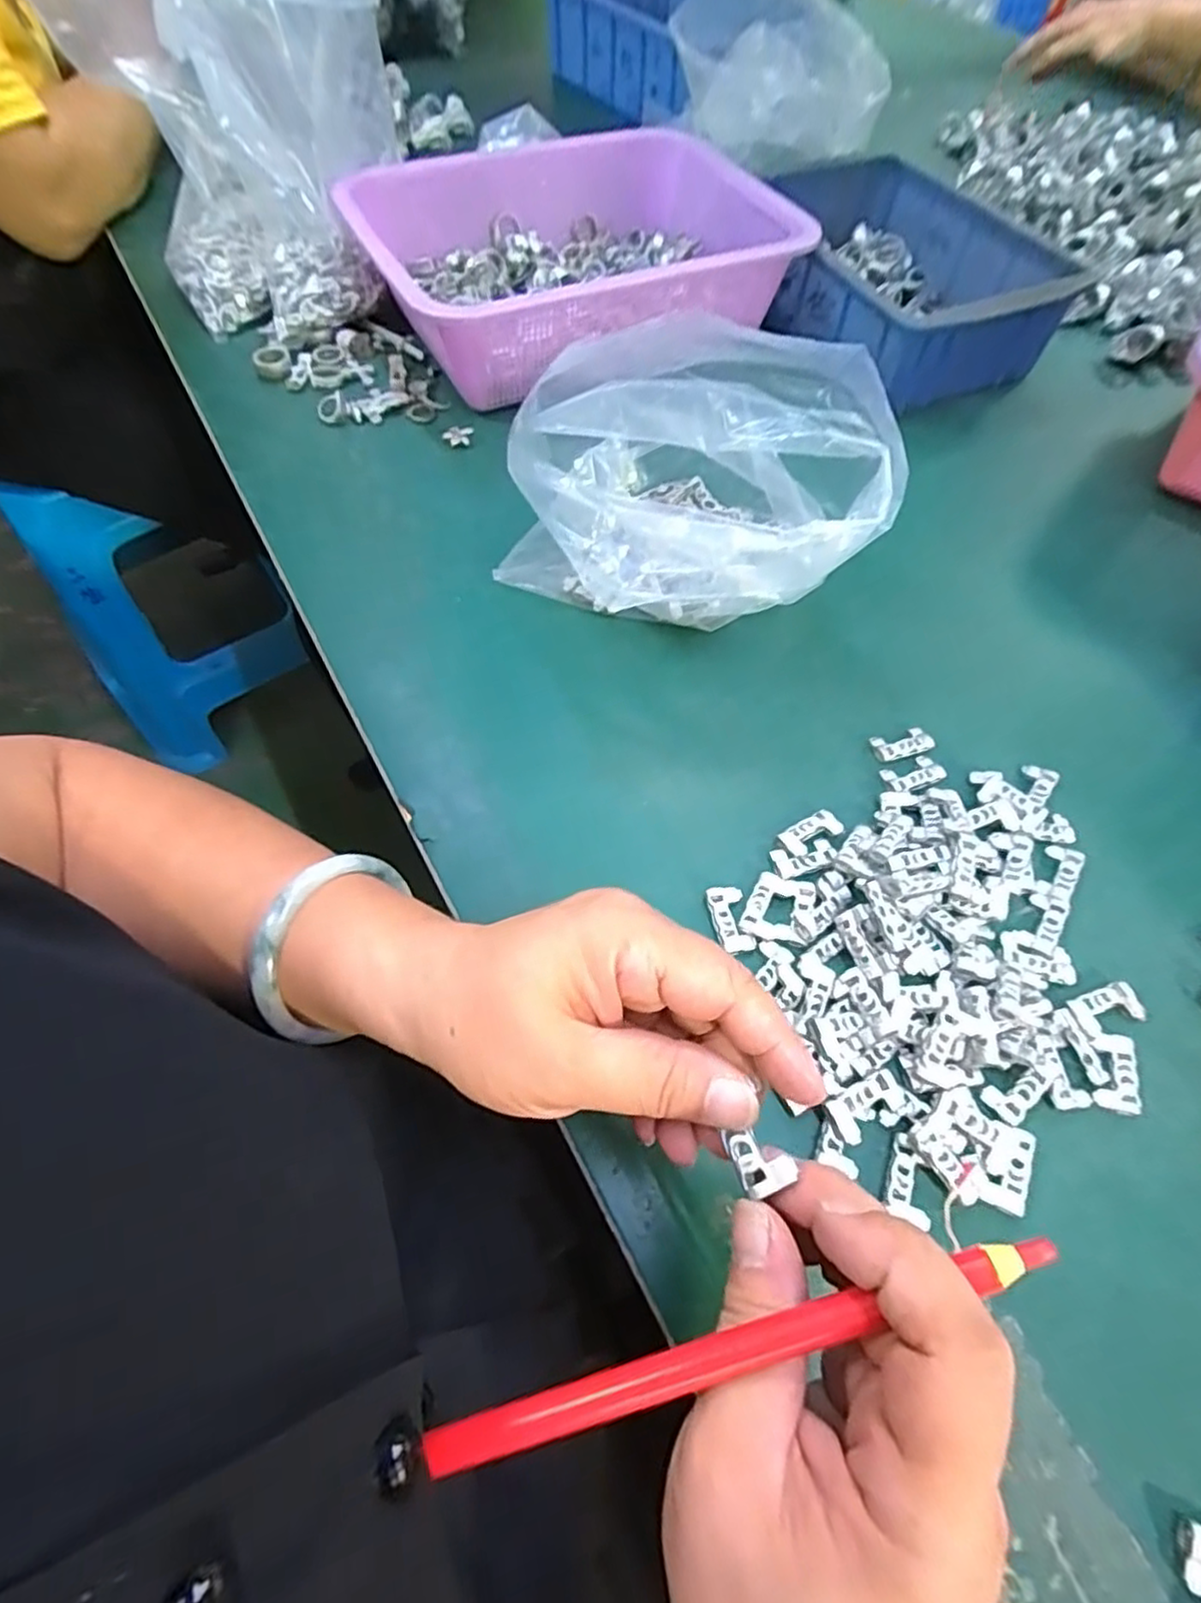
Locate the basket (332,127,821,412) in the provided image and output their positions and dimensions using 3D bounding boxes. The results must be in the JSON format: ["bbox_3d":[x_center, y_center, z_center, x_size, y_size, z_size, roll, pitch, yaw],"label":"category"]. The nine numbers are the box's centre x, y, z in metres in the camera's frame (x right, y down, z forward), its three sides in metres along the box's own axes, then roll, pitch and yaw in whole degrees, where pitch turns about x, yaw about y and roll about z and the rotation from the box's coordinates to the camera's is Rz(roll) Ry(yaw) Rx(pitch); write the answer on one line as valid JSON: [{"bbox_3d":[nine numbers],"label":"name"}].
[{"bbox_3d":[-0.015,-0.413,0.525,0.310,0.083,0.226,-24,64,-15],"label":"basket"}]

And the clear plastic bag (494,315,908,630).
[{"bbox_3d":[0.041,-0.168,0.363,0.190,0.130,0.148,7,60,2],"label":"clear plastic bag"}]

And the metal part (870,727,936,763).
[{"bbox_3d":[0.158,-0.029,0.357,0.032,0.007,0.016,-10,61,-8],"label":"metal part"}]

